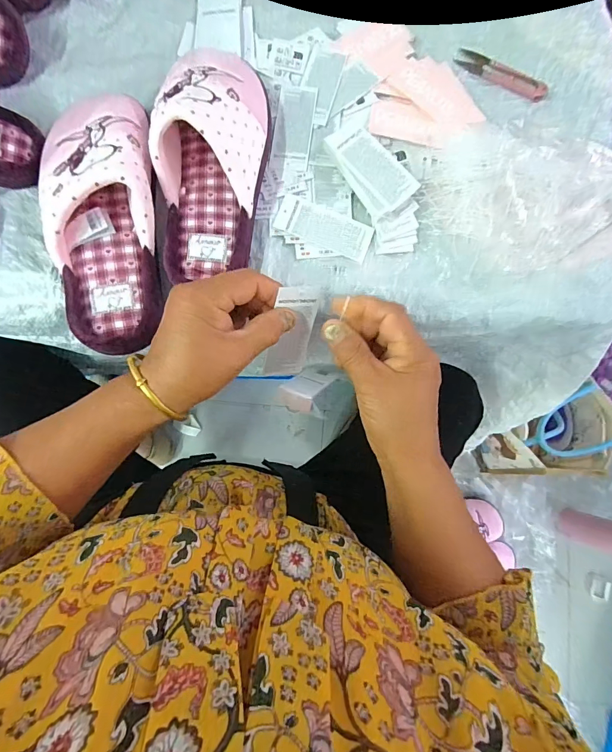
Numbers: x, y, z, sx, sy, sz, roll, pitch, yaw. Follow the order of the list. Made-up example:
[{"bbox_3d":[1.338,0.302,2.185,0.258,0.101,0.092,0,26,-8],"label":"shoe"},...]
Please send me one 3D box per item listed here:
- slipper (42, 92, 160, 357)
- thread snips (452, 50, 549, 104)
[{"bbox_3d":[-0.170,-0.134,0.332,0.094,0.077,0.226,-12,84,-6],"label":"slipper"},{"bbox_3d":[0.215,-0.331,0.418,0.103,0.011,0.026,30,82,-1],"label":"thread snips"}]

